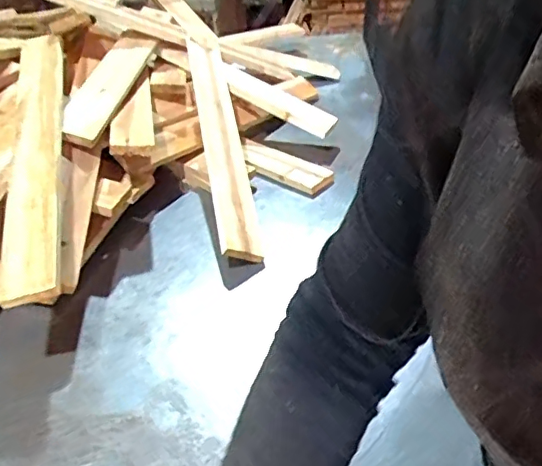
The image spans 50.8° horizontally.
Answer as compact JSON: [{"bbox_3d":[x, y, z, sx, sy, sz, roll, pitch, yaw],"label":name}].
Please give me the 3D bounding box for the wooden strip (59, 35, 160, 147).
[{"bbox_3d":[-0.255,-0.257,0.935,0.040,0.062,0.396,-32,28,25],"label":"wooden strip"}]

